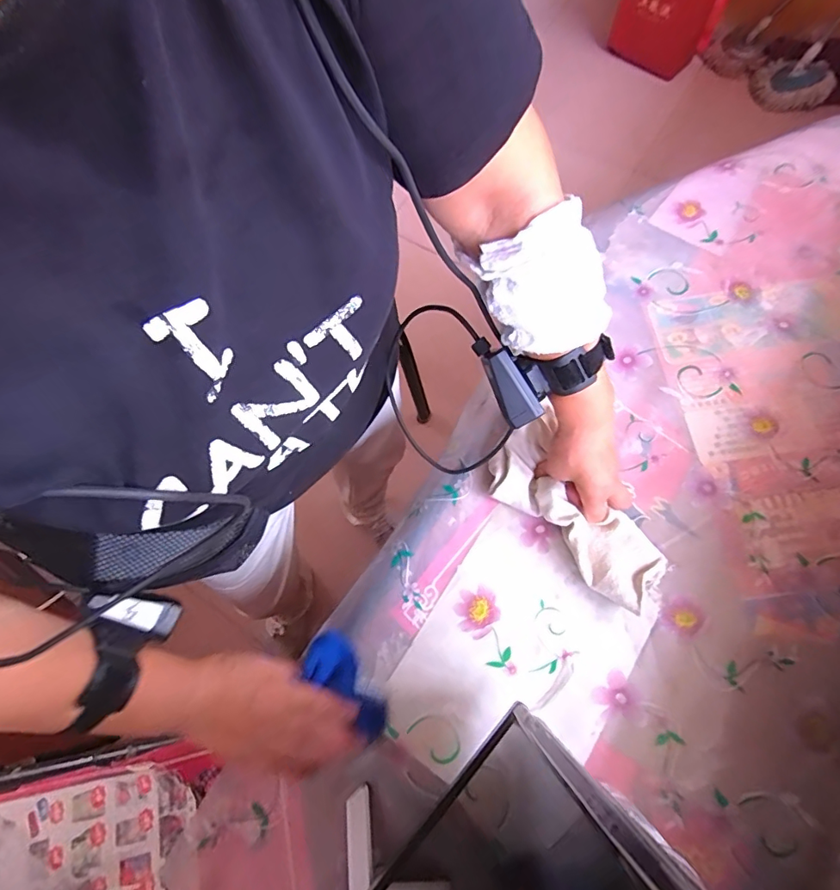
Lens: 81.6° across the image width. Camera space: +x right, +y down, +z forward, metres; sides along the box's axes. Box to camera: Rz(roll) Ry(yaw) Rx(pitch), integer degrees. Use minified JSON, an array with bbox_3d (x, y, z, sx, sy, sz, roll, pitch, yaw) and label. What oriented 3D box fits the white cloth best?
[{"bbox_3d":[0.156,0.070,0.502,0.087,0.034,0.200,-37,72,-10],"label":"white cloth"}]

